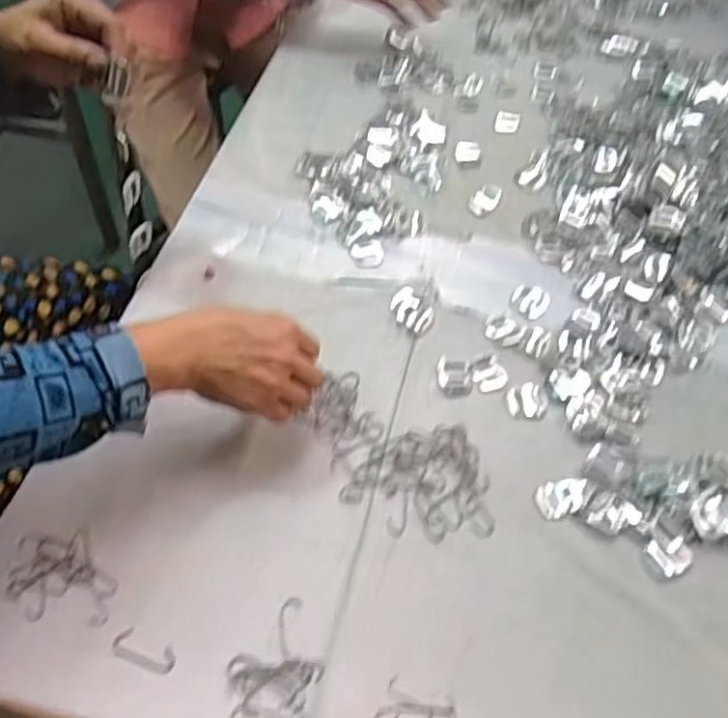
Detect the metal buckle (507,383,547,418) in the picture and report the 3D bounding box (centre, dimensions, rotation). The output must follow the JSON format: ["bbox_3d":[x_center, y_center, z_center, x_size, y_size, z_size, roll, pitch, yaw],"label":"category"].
[{"bbox_3d":[0.138,0.034,0.596,0.032,0.004,0.034,12,53,6],"label":"metal buckle"}]

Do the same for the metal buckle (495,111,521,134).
[{"bbox_3d":[0.168,-0.278,0.828,0.028,0.004,0.040,12,53,6],"label":"metal buckle"}]

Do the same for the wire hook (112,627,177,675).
[{"bbox_3d":[-0.141,0.188,0.457,0.043,0.004,0.018,16,54,9],"label":"wire hook"}]

